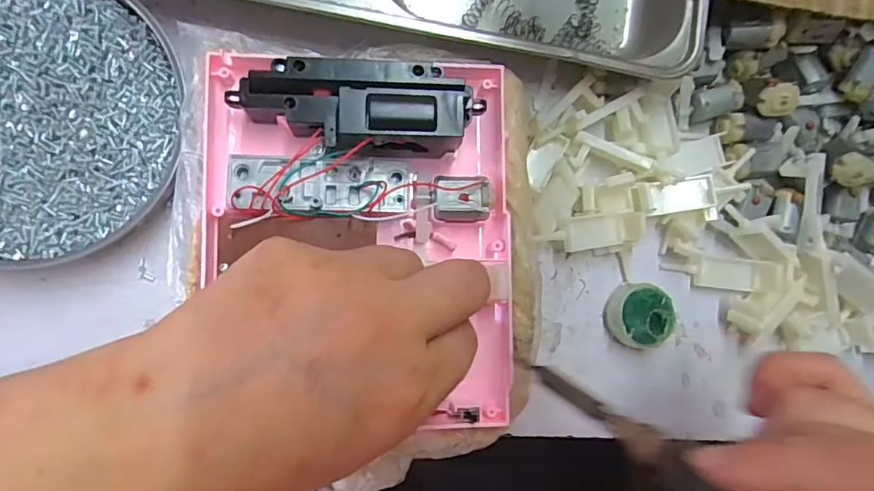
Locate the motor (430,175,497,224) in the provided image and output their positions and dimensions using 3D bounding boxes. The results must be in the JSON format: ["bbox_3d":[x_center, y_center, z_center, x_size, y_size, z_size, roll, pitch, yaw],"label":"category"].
[{"bbox_3d":[0.011,-0.021,0.236,0.026,0.017,0.020,2,87,-8],"label":"motor"}]

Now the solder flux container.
[{"bbox_3d":[0.110,0.037,0.278,0.038,0.017,0.033,1,88,-8],"label":"solder flux container"}]

